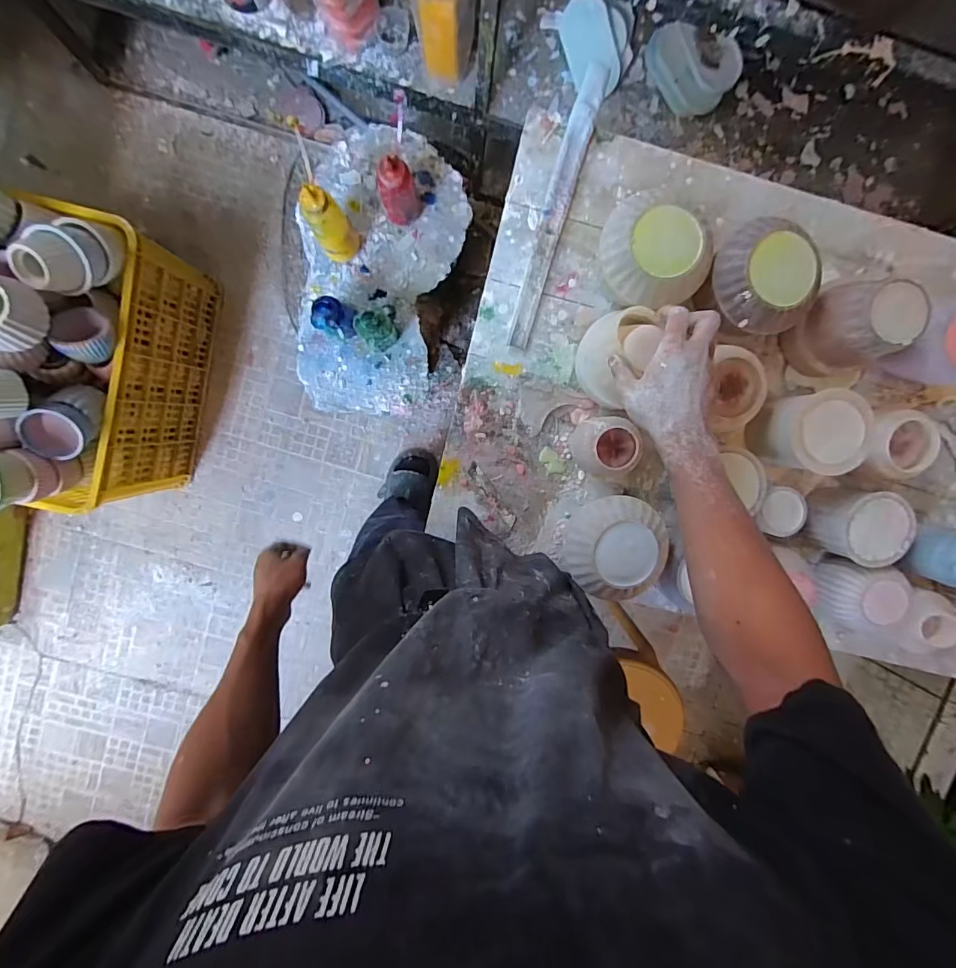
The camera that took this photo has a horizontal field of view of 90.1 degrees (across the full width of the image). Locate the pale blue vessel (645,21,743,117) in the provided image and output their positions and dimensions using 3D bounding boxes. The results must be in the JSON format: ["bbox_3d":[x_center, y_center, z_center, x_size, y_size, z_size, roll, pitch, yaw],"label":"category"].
[{"bbox_3d":[0.420,-0.832,0.953,0.186,0.081,0.102,33,94,-6],"label":"pale blue vessel"}]

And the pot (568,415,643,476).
[{"bbox_3d":[0.162,-0.047,0.616,0.068,0.080,0.073,0,97,-3],"label":"pot"}]

